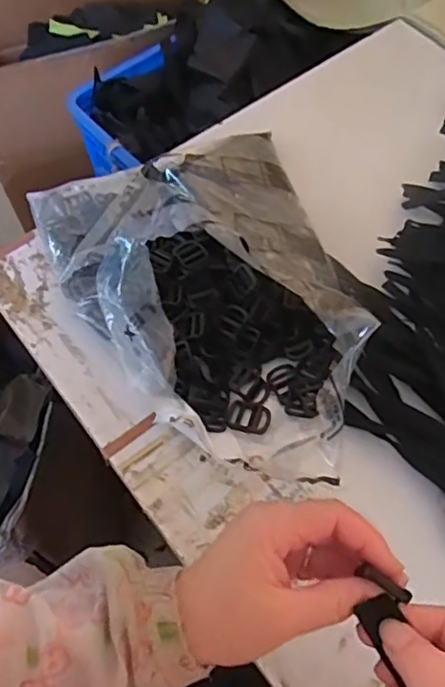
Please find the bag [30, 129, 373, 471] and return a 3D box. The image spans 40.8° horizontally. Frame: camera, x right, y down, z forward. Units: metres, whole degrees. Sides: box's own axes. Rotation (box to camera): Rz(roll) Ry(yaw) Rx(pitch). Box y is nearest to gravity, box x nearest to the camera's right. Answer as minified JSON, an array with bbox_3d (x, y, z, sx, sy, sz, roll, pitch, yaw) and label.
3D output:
[{"bbox_3d":[-0.023,-0.053,0.542,0.257,0.094,0.360,-18,59,-6],"label":"bag"}]

